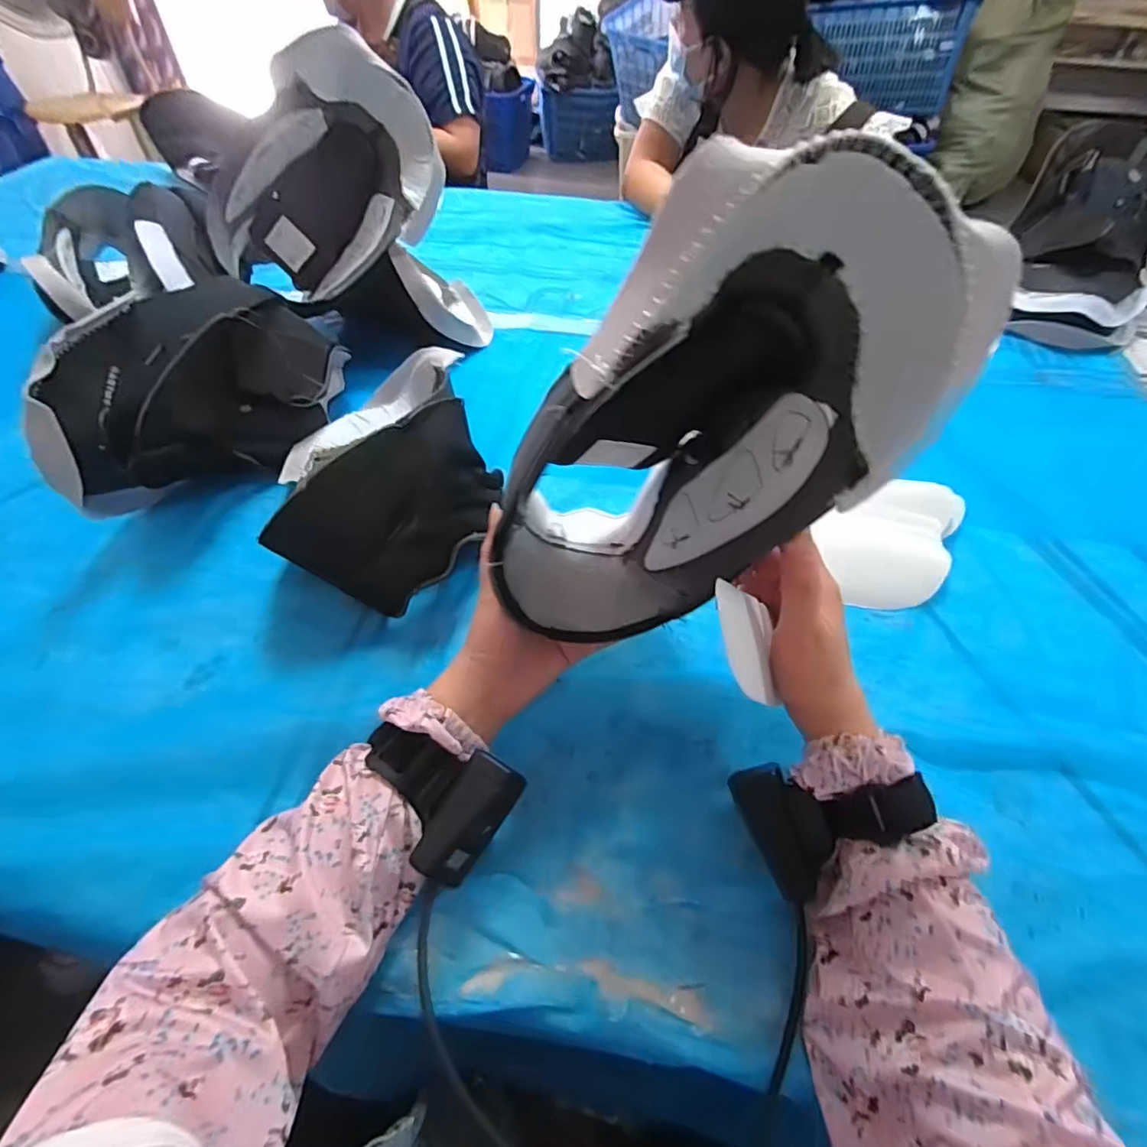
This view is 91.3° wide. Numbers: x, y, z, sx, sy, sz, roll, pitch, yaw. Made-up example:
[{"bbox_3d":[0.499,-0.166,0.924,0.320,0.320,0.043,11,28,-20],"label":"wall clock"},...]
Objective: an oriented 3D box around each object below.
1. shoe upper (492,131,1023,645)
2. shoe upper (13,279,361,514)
[{"bbox_3d":[0.068,-0.072,0.303,0.142,0.272,0.117,23,51,-11],"label":"shoe upper"},{"bbox_3d":[-0.321,-0.156,0.508,0.099,0.158,0.271,25,56,20],"label":"shoe upper"}]

